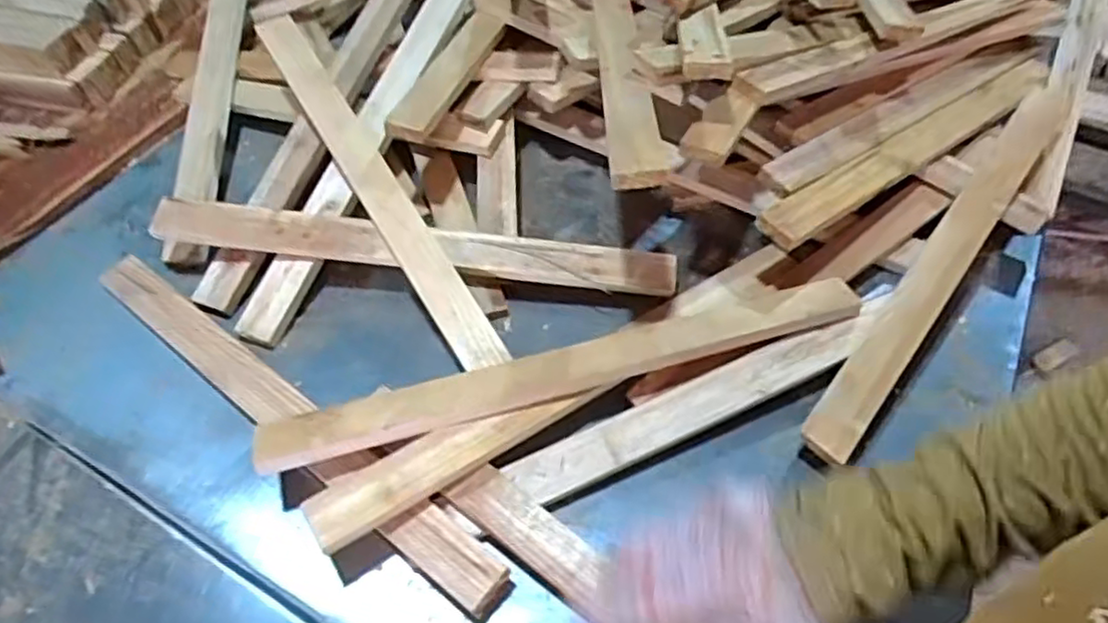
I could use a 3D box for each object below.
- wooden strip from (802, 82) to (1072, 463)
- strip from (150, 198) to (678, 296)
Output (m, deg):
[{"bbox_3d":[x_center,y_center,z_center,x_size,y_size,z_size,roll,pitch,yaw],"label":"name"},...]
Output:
[{"bbox_3d":[0.385,-0.073,0.656,0.043,0.024,0.545,35,62,21],"label":"wooden strip"},{"bbox_3d":[-0.131,-0.063,0.662,0.492,0.016,0.043,7,73,0],"label":"strip"}]

